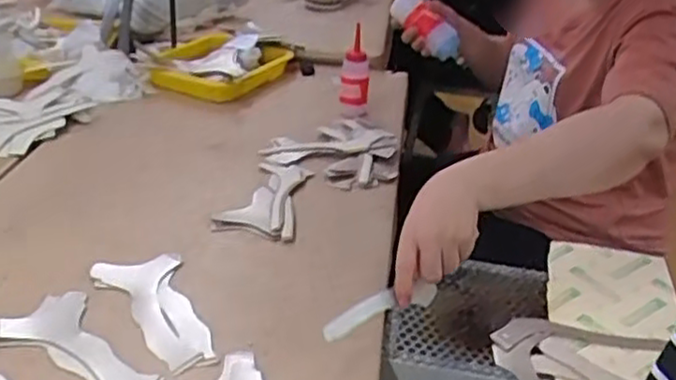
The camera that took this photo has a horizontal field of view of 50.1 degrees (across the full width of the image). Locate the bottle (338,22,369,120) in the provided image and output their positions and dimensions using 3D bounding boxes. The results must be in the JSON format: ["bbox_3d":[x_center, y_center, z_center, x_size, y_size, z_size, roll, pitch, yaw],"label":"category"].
[{"bbox_3d":[0.030,-0.200,1.207,0.046,0.151,0.062,7,28,2],"label":"bottle"}]

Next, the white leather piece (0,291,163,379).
[{"bbox_3d":[-0.248,0.156,0.680,0.191,0.007,0.097,28,35,35],"label":"white leather piece"}]

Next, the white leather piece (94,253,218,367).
[{"bbox_3d":[-0.194,0.122,0.753,0.091,0.014,0.175,-7,31,-24],"label":"white leather piece"}]

